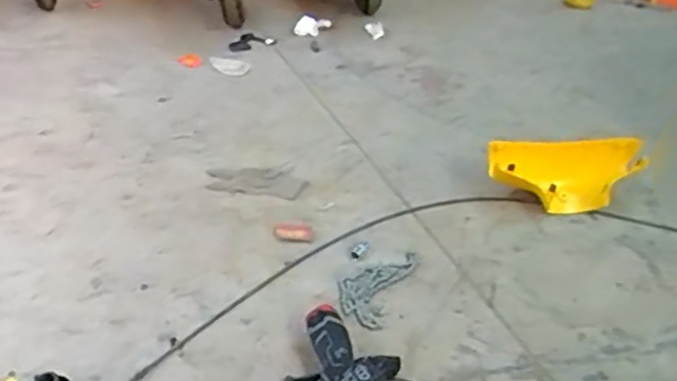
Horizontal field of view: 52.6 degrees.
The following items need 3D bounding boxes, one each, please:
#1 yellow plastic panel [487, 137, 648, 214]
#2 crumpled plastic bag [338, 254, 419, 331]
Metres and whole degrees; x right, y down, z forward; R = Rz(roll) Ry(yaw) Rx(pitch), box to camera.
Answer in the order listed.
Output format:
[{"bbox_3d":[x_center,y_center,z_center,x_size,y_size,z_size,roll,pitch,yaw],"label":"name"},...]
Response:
[{"bbox_3d":[0.456,-0.028,1.375,0.315,0.115,0.128,-6,33,-12],"label":"yellow plastic panel"},{"bbox_3d":[0.059,0.157,1.152,0.095,0.011,0.187,17,37,20],"label":"crumpled plastic bag"}]

